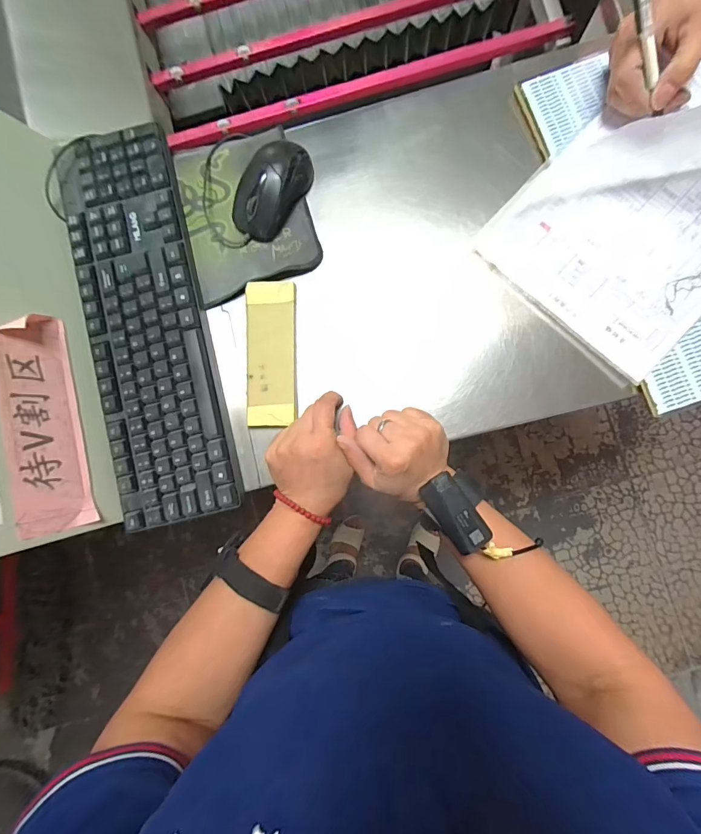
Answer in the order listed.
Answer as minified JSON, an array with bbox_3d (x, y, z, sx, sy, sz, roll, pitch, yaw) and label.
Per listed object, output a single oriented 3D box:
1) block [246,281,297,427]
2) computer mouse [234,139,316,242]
[{"bbox_3d":[-0.083,-0.066,0.407,0.052,0.011,0.149,-1,86,4],"label":"block"},{"bbox_3d":[-0.083,-0.241,0.412,0.058,0.034,0.104,27,88,5],"label":"computer mouse"}]

